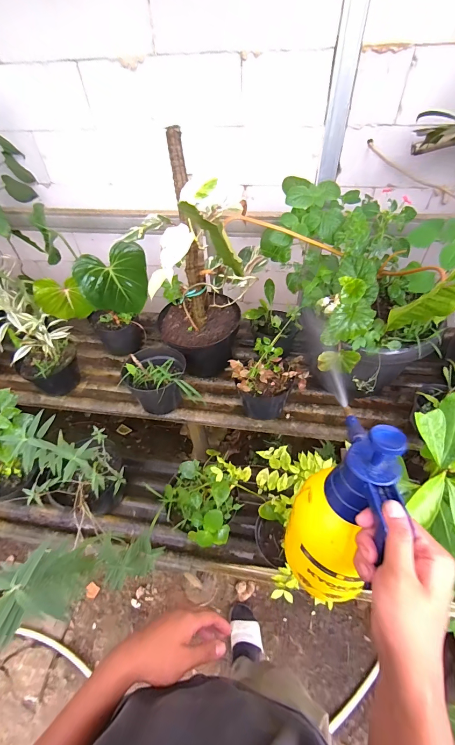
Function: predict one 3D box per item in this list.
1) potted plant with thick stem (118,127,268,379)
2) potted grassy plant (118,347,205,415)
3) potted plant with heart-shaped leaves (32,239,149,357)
[{"bbox_3d":[-0.079,-0.294,0.959,0.321,0.588,0.287,-36,56,-26],"label":"potted plant with thick stem"},{"bbox_3d":[-0.200,0.046,0.949,0.181,0.163,0.221,-21,51,-15],"label":"potted grassy plant"},{"bbox_3d":[-0.384,-0.197,0.982,0.270,0.382,0.209,19,52,19],"label":"potted plant with heart-shaped leaves"}]

